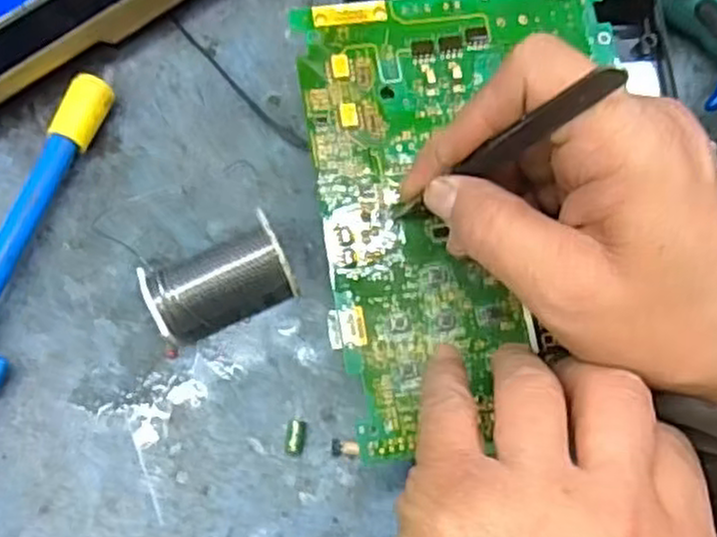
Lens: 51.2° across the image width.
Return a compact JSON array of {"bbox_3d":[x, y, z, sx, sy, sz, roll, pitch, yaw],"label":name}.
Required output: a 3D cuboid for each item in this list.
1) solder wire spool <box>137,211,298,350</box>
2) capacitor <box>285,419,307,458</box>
[{"bbox_3d":[-0.061,0.007,0.330,0.061,0.041,0.035,-22,75,-8],"label":"solder wire spool"},{"bbox_3d":[-0.027,0.074,0.328,0.008,0.007,0.016,10,73,1],"label":"capacitor"}]

